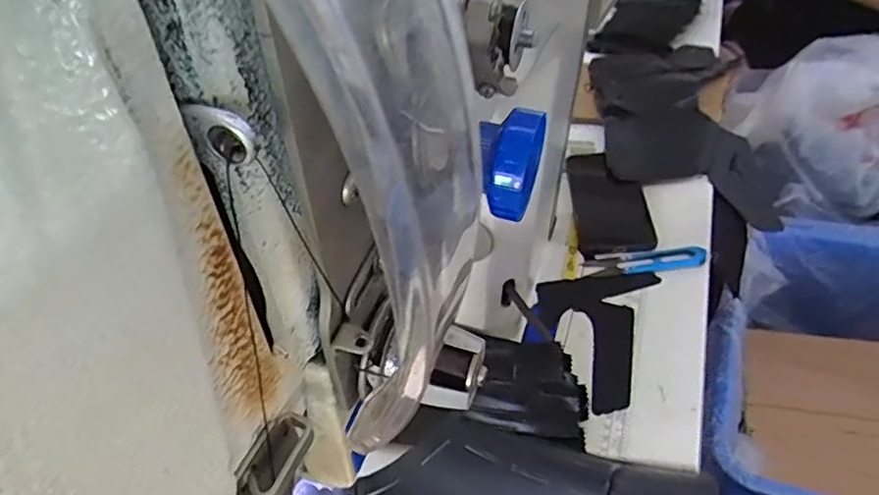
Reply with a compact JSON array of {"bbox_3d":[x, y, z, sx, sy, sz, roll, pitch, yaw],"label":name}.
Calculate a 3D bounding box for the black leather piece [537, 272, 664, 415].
[{"bbox_3d":[0.158,0.076,0.524,0.110,0.011,0.144,-11,43,-3],"label":"black leather piece"}]

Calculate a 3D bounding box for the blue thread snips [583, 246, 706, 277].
[{"bbox_3d":[0.201,0.015,0.575,0.110,0.007,0.027,-6,54,16],"label":"blue thread snips"}]

